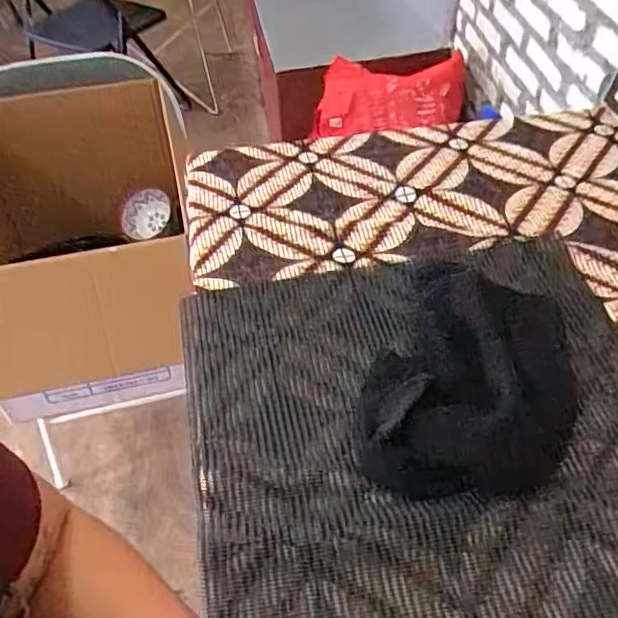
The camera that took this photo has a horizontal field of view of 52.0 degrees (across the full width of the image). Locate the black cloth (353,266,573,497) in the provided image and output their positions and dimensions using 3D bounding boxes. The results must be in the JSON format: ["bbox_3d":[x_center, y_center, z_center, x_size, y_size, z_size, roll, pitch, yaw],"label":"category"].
[{"bbox_3d":[0.152,0.046,0.585,0.170,0.056,0.262,10,48,12],"label":"black cloth"}]

